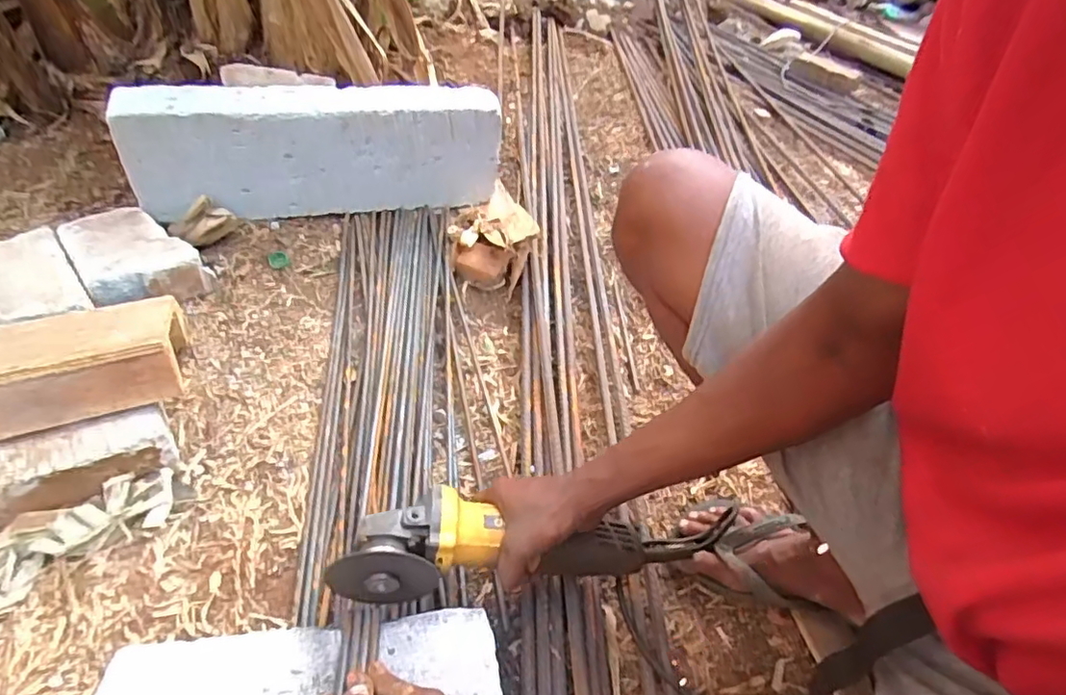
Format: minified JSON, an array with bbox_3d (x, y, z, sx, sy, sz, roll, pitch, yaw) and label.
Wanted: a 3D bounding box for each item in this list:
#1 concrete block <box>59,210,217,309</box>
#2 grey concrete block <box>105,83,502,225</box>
[{"bbox_3d":[-0.618,-0.141,0.923,0.152,0.067,0.207,-29,53,-31],"label":"concrete block"},{"bbox_3d":[-0.366,-0.341,1.055,0.612,0.222,0.091,-10,46,-16],"label":"grey concrete block"}]

